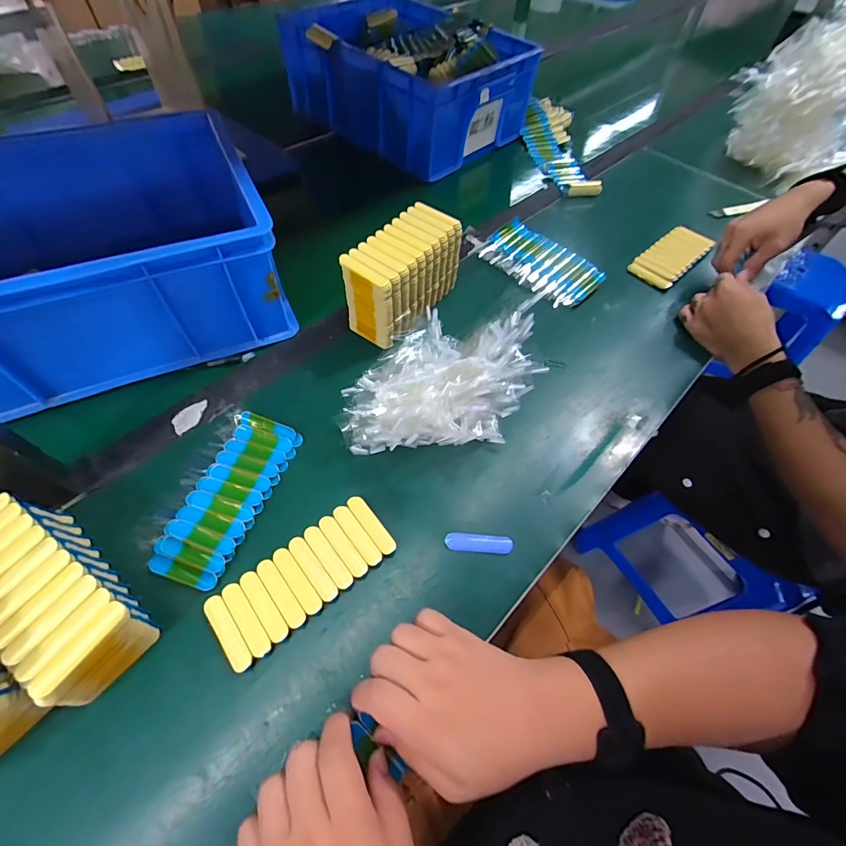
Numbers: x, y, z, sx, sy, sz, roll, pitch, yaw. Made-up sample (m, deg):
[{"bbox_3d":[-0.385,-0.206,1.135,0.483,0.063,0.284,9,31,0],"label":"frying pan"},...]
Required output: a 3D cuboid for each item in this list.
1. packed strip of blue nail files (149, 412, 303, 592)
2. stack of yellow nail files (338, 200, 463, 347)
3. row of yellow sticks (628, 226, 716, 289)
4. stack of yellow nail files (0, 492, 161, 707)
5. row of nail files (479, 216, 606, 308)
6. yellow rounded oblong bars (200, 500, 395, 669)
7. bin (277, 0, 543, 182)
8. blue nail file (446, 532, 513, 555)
[{"bbox_3d":[-0.182,0.065,0.382,0.070,0.010,0.161,18,58,9],"label":"packed strip of blue nail files"},{"bbox_3d":[-0.024,-0.177,0.498,0.071,0.098,0.149,29,60,16],"label":"stack of yellow nail files"},{"bbox_3d":[0.389,-0.262,0.635,0.153,0.020,0.068,-38,66,-24],"label":"row of yellow sticks"},{"bbox_3d":[-0.281,0.128,0.307,0.156,0.058,0.066,33,61,18],"label":"stack of yellow nail files"},{"bbox_3d":[0.165,-0.229,0.587,0.092,0.030,0.167,-38,66,-24],"label":"row of nail files"},{"bbox_3d":[-0.101,0.131,0.351,0.152,0.010,0.062,-34,65,-22],"label":"yellow rounded oblong bars"},{"bbox_3d":[-0.034,-0.657,0.779,0.415,0.135,0.314,39,63,20],"label":"bin"},{"bbox_3d":[0.052,0.110,0.374,0.061,0.004,0.016,5,57,0],"label":"blue nail file"}]

